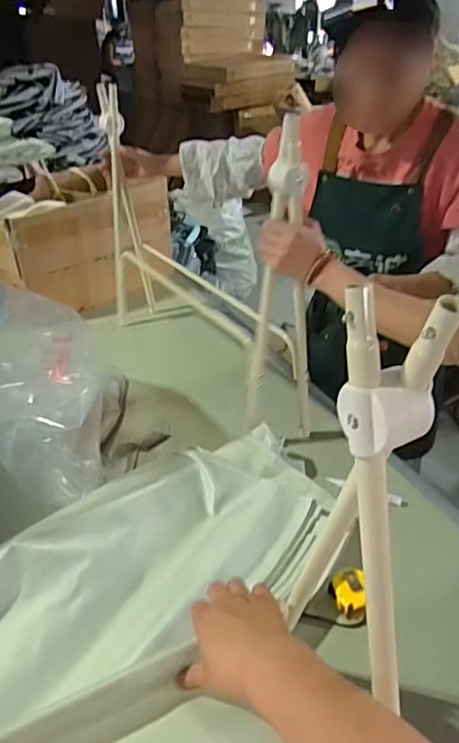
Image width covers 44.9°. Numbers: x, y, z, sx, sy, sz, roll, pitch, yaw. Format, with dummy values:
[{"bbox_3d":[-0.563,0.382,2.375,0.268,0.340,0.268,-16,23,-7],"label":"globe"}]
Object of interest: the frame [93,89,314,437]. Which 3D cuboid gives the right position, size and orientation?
[{"bbox_3d":[-0.121,-0.278,1.206,0.172,0.559,0.764,-14,35,-19],"label":"frame"}]

